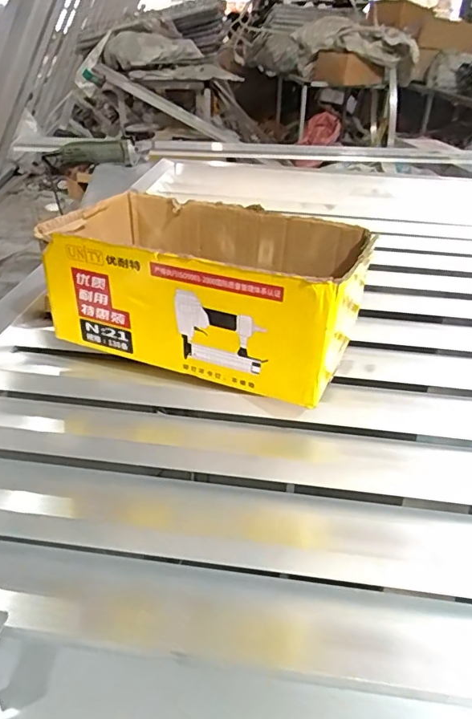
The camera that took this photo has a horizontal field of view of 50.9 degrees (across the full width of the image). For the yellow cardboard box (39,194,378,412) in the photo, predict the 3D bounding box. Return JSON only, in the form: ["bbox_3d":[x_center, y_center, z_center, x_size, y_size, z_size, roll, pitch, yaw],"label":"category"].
[{"bbox_3d":[-0.035,-0.071,0.516,0.301,0.145,0.158,15,36,19],"label":"yellow cardboard box"}]

